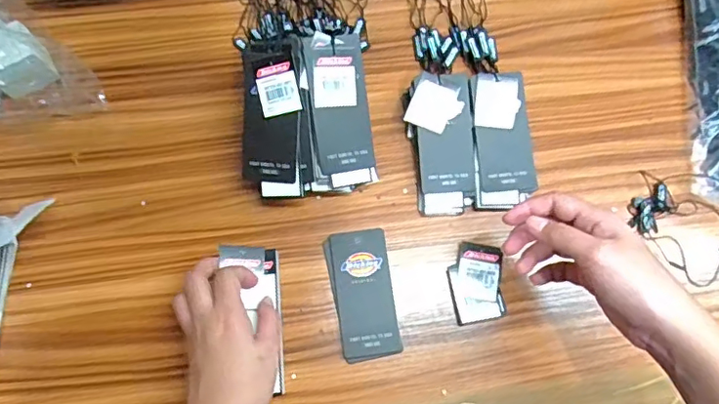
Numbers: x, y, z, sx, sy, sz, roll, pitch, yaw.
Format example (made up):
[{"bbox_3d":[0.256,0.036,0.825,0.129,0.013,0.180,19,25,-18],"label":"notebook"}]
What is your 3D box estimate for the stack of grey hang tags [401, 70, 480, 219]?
[{"bbox_3d":[0.075,-0.054,0.509,0.058,0.024,0.129,-5,88,-2],"label":"stack of grey hang tags"}]

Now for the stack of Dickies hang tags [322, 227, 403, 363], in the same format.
[{"bbox_3d":[0.004,0.080,0.482,0.054,0.006,0.110,-10,75,-4],"label":"stack of Dickies hang tags"}]

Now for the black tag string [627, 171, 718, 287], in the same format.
[{"bbox_3d":[0.293,0.022,0.499,0.087,0.014,0.102,3,75,0],"label":"black tag string"}]

